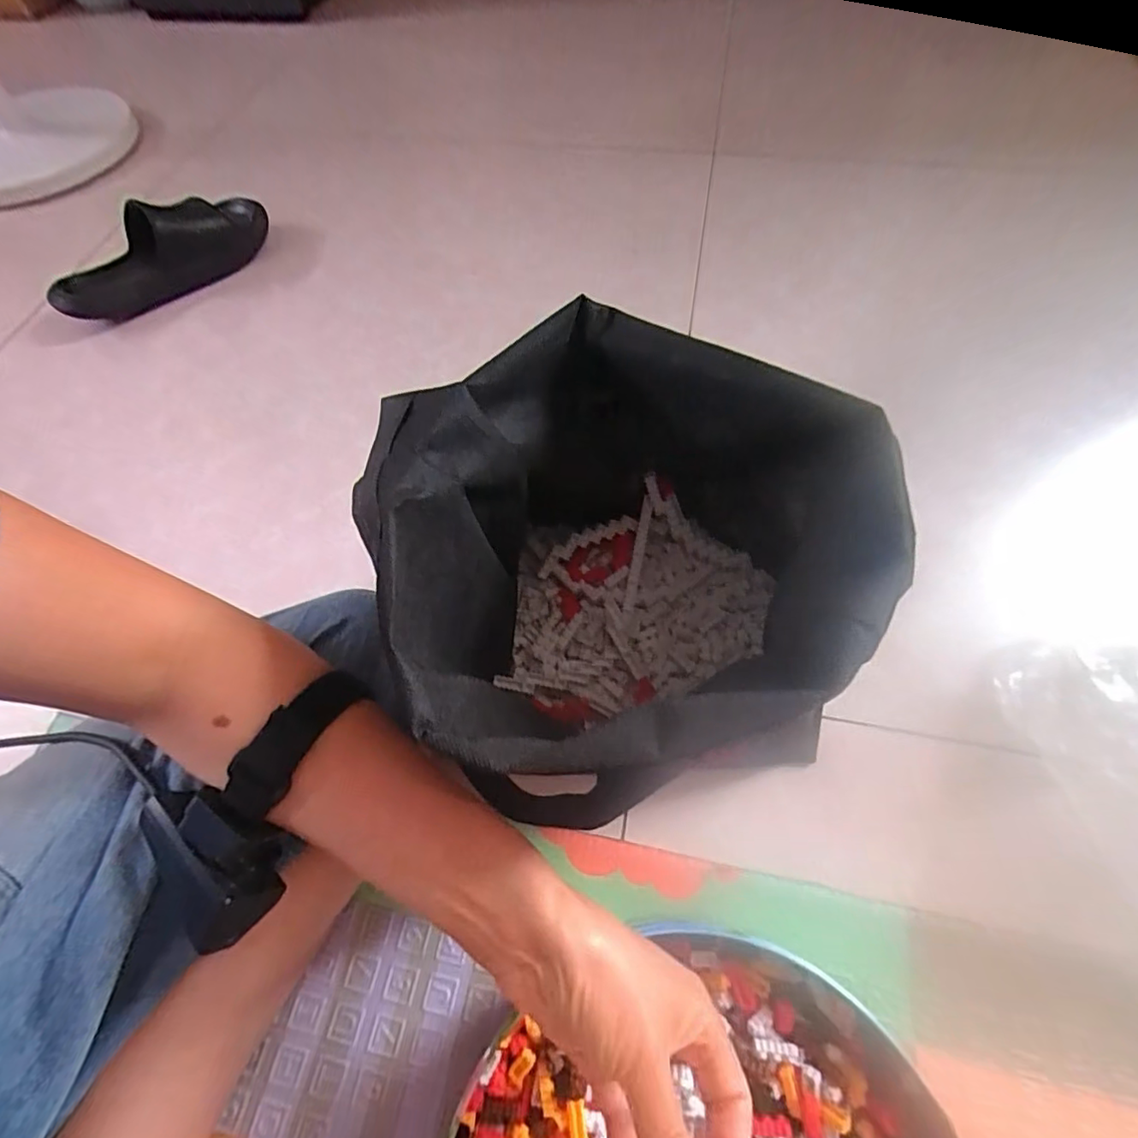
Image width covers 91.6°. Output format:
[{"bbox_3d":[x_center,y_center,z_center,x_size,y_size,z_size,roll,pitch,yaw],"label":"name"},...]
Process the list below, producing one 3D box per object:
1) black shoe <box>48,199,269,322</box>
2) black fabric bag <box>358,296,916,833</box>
[{"bbox_3d":[-0.508,-0.394,0.689,0.269,0.070,0.123,-31,65,-13],"label":"black shoe"},{"bbox_3d":[0.024,0.008,0.332,0.214,0.229,0.198,1,62,3],"label":"black fabric bag"}]

